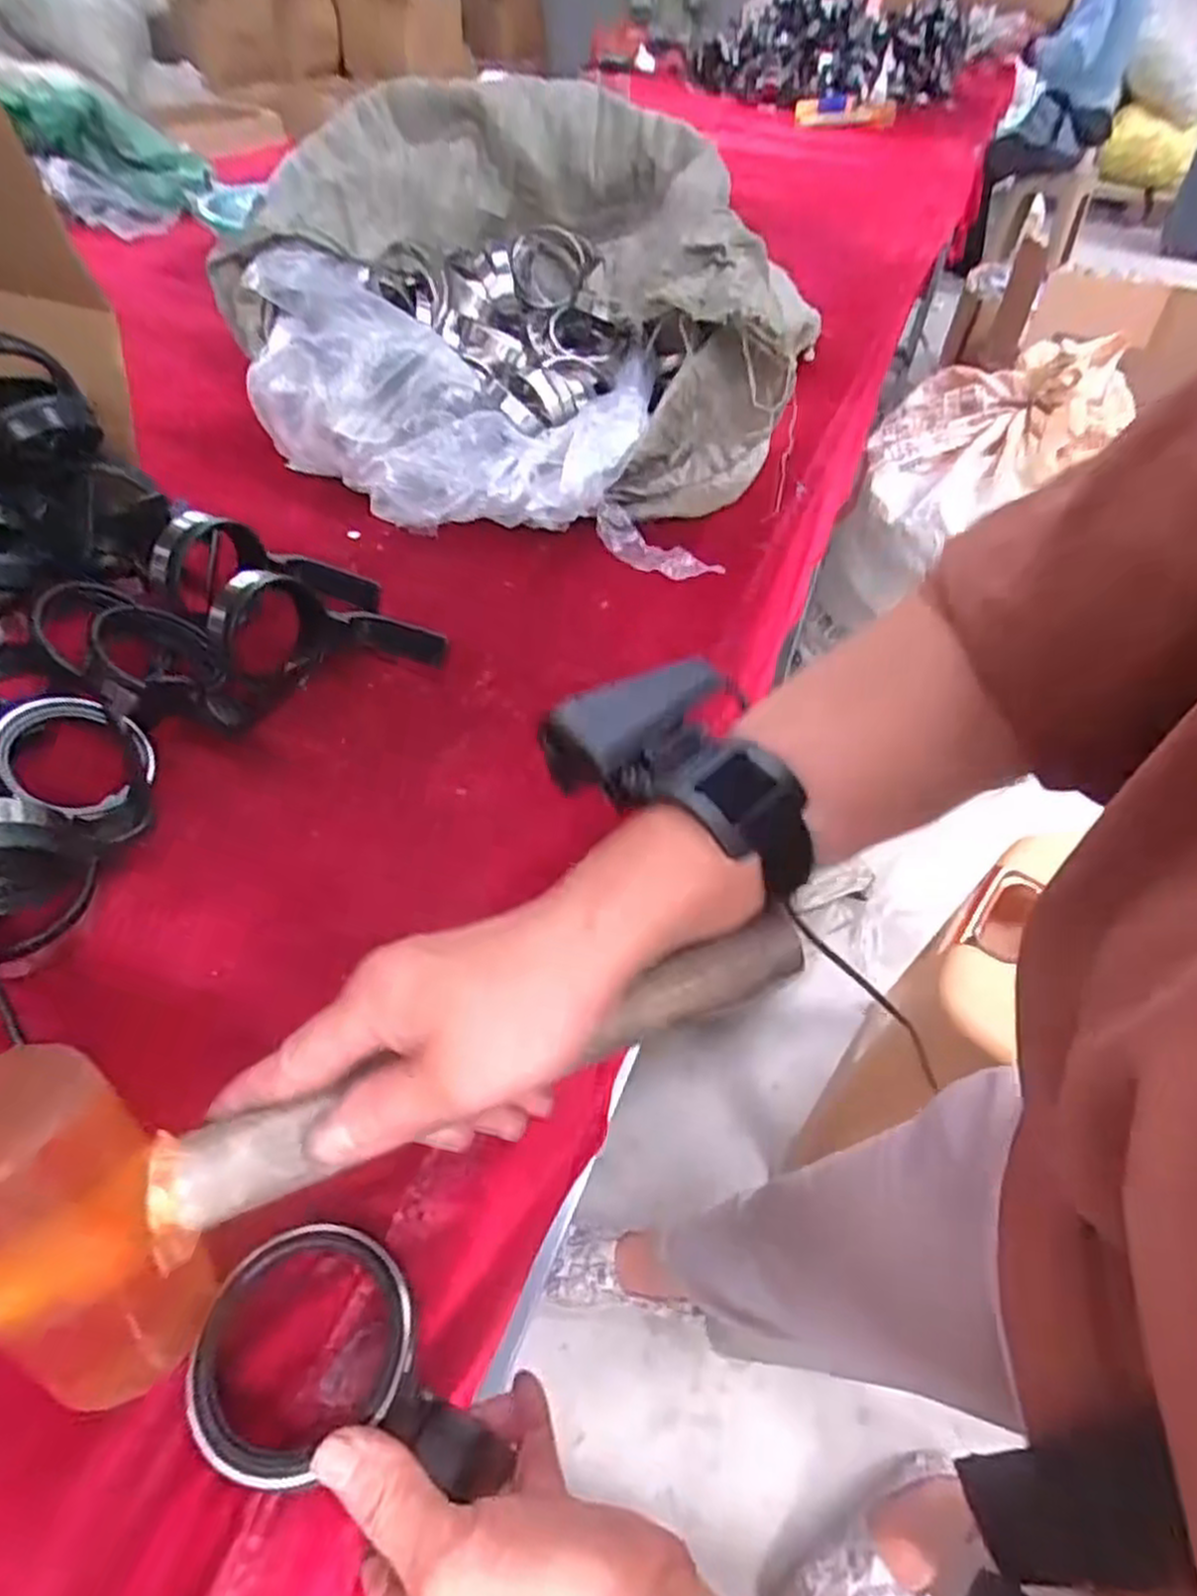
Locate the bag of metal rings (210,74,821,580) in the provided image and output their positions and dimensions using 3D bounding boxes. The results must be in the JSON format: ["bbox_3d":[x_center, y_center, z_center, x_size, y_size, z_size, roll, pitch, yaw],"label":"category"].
[{"bbox_3d":[-0.079,-0.425,0.679,0.470,0.216,0.409,10,48,3],"label":"bag of metal rings"}]

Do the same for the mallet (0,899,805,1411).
[{"bbox_3d":[-0.052,0.094,0.253,0.271,0.072,0.076,-15,51,-16],"label":"mallet"}]

